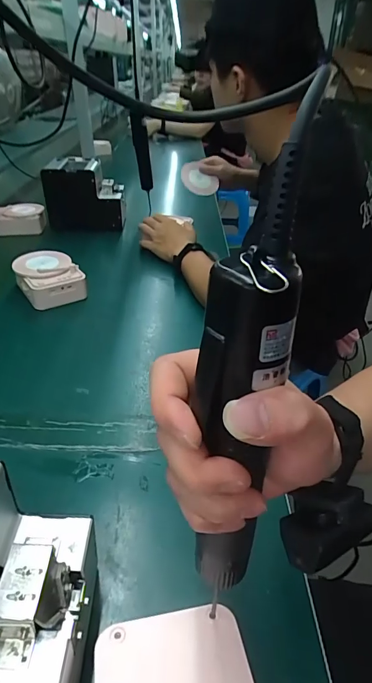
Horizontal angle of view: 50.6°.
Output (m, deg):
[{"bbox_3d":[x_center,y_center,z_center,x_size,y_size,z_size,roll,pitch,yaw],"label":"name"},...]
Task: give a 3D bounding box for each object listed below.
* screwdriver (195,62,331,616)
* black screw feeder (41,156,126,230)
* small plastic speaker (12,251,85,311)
[{"bbox_3d":[0.027,0.022,0.185,0.030,0.248,0.038,12,24,15],"label":"screwdriver"},{"bbox_3d":[-0.251,-0.363,0.986,0.188,0.160,0.105,-1,36,-3],"label":"black screw feeder"},{"bbox_3d":[-0.249,-0.112,0.719,0.103,0.069,0.114,-18,40,-25],"label":"small plastic speaker"}]

